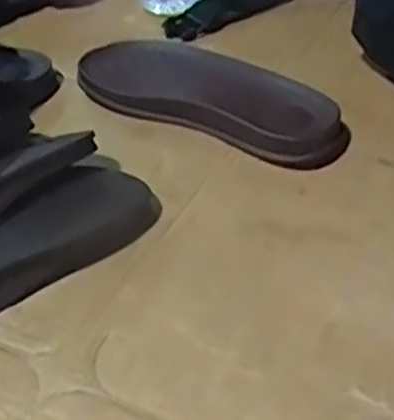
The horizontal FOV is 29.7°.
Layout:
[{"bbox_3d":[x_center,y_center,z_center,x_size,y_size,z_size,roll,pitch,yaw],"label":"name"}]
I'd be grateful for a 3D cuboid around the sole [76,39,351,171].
[{"bbox_3d":[0.007,-0.082,0.534,0.203,0.026,0.074,22,48,25],"label":"sole"}]

